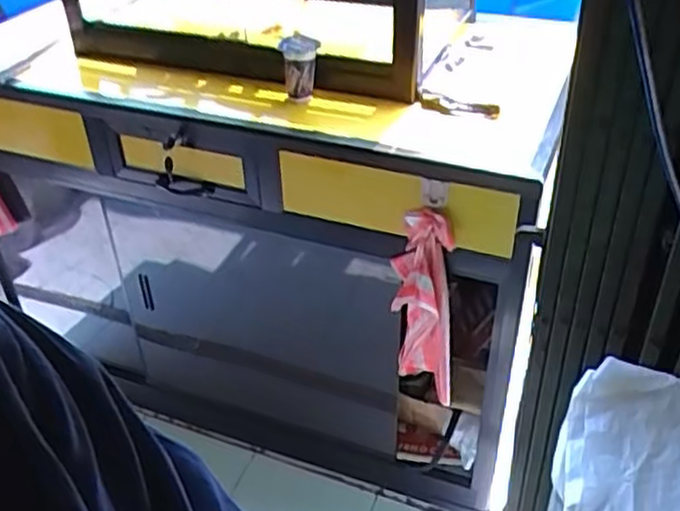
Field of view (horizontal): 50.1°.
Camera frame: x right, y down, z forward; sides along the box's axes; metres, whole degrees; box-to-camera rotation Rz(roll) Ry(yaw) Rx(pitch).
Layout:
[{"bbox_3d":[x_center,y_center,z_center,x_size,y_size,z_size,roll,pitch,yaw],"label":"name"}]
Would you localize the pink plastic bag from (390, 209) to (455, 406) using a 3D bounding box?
[{"bbox_3d":[0.136,0.088,1.182,0.101,0.371,0.053,8,38,11],"label":"pink plastic bag"}]

